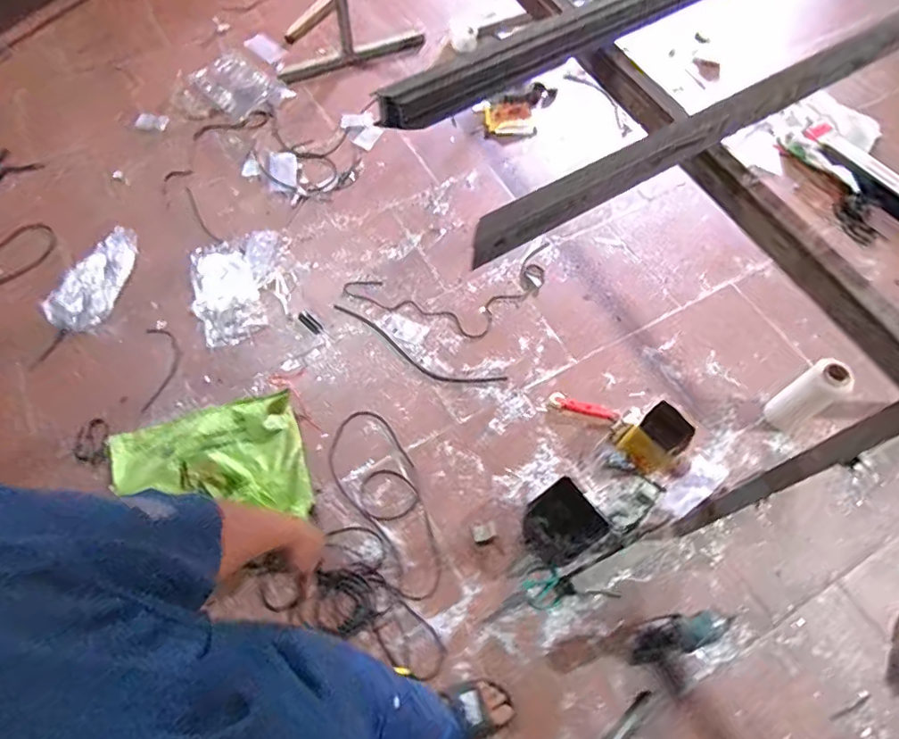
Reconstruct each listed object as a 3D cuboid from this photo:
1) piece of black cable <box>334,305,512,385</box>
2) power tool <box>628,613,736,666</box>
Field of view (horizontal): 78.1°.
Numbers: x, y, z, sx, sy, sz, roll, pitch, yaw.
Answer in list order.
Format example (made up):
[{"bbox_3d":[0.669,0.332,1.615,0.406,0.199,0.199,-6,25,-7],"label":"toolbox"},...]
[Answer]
[{"bbox_3d":[-0.109,-0.051,1.621,0.557,0.008,0.097,23,66,12],"label":"piece of black cable"},{"bbox_3d":[0.476,0.569,1.181,0.159,0.238,0.070,-13,65,-8],"label":"power tool"}]

